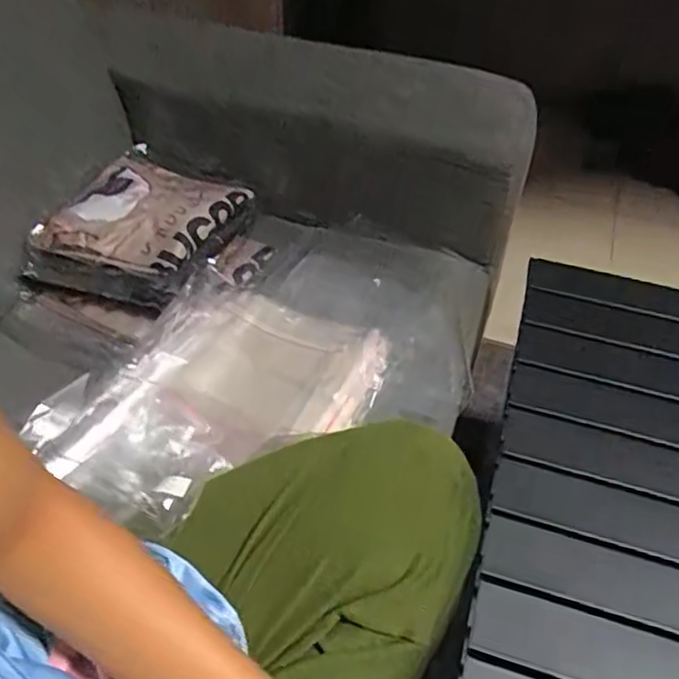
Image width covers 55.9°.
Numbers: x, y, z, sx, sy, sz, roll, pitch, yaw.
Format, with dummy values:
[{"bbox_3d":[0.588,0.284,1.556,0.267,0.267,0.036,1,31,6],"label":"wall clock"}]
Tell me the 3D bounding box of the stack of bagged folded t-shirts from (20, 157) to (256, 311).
[{"bbox_3d":[-0.229,-0.143,0.765,0.188,0.056,0.231,16,49,12],"label":"stack of bagged folded t-shirts"}]

